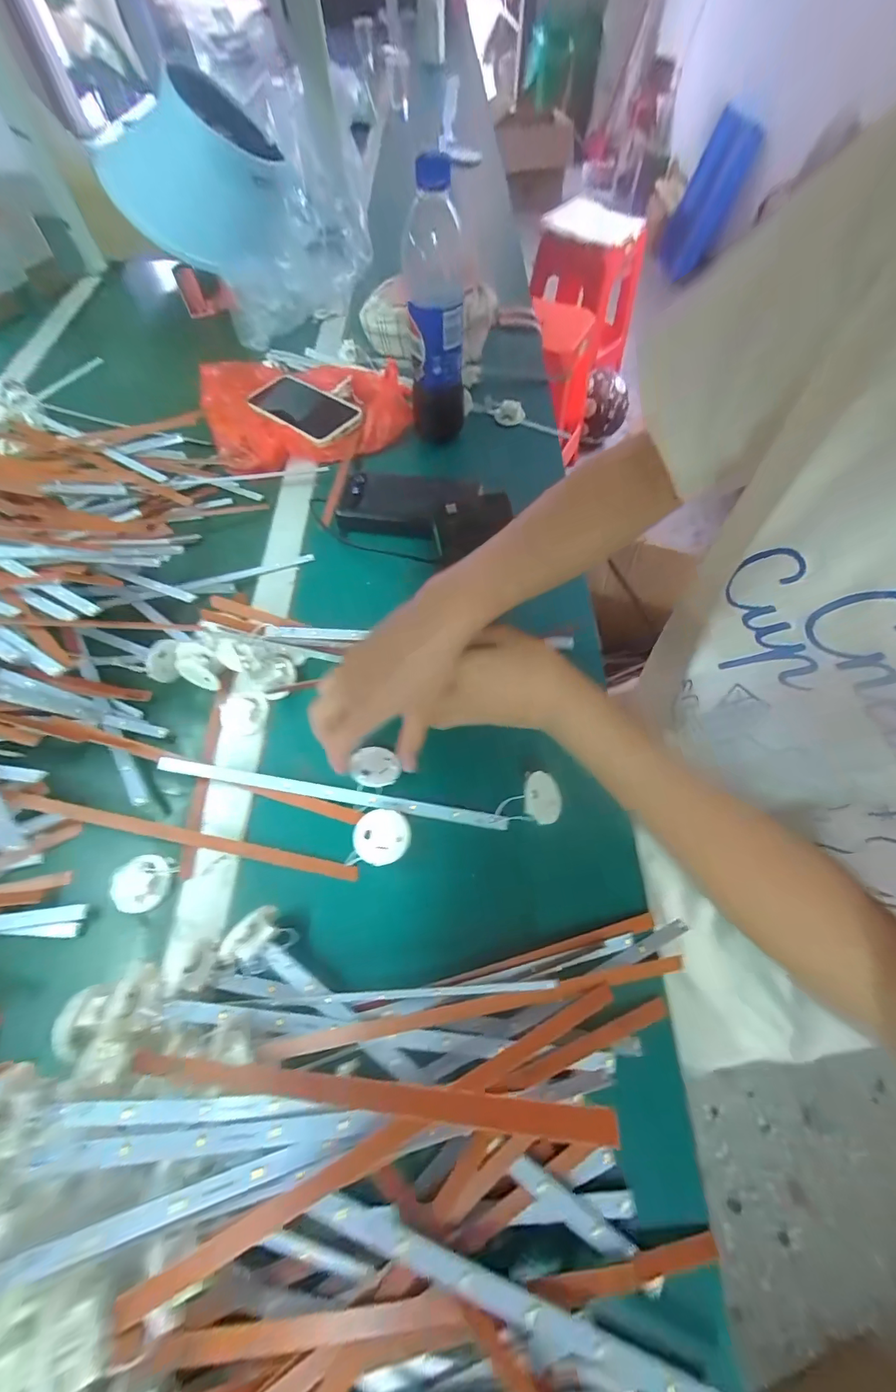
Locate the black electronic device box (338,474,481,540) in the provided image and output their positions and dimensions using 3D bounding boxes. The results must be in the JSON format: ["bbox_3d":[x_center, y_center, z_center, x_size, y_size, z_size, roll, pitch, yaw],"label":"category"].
[{"bbox_3d":[-0.043,-0.215,0.503,0.149,0.028,0.078,0,62,0],"label":"black electronic device box"}]

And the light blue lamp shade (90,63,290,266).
[{"bbox_3d":[-0.350,-0.730,0.624,0.235,0.136,0.171,-14,65,-9],"label":"light blue lamp shade"}]

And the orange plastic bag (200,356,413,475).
[{"bbox_3d":[-0.185,-0.387,0.595,0.260,0.033,0.197,-13,62,-7],"label":"orange plastic bag"}]

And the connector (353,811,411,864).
[{"bbox_3d":[-0.049,0.106,0.337,0.042,0.013,0.039,0,62,0],"label":"connector"}]

